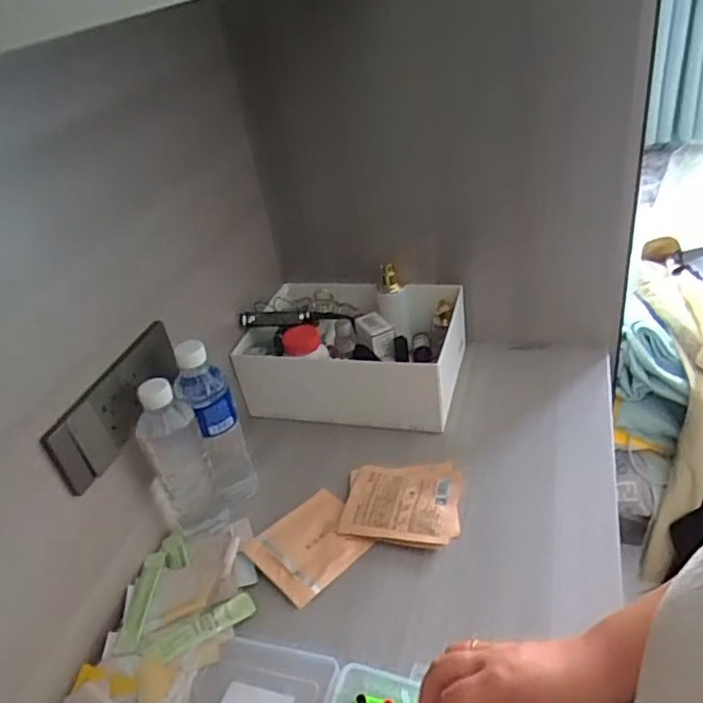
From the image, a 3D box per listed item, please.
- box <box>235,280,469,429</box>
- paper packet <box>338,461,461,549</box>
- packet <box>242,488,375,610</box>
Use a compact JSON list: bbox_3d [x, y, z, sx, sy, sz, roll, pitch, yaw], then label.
[{"bbox_3d":[0.005,-0.010,0.889,0.299,0.121,0.209,0,35,14],"label":"box"},{"bbox_3d":[0.059,0.175,0.712,0.131,0.014,0.116,-1,35,13],"label":"paper packet"},{"bbox_3d":[-0.045,0.214,0.694,0.119,0.006,0.111,-31,39,-28],"label":"packet"}]

